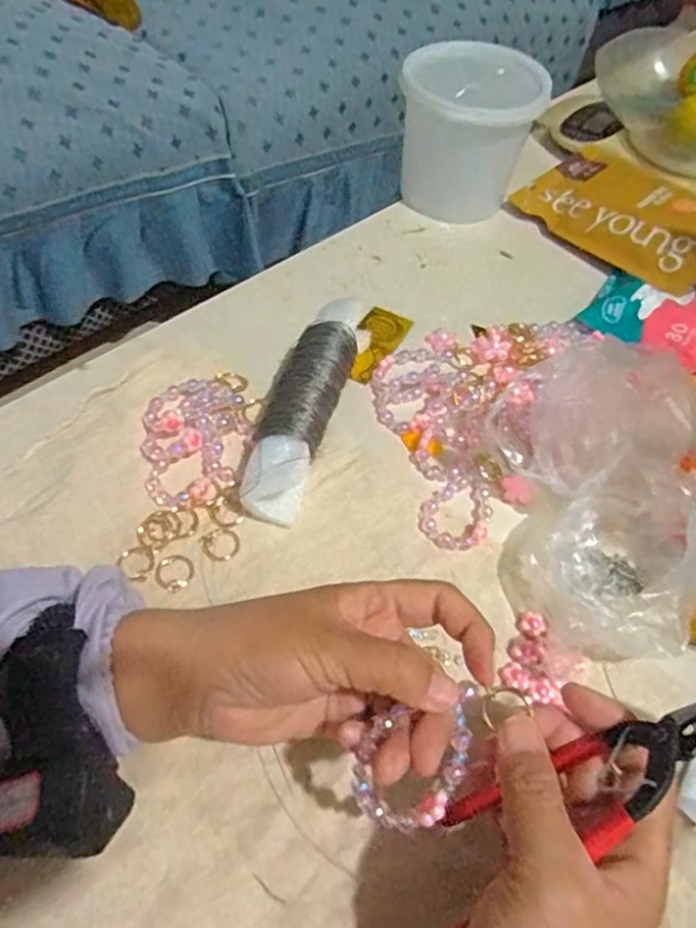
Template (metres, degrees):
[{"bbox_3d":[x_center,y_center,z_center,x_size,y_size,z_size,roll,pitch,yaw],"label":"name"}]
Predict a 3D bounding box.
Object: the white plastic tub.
[{"bbox_3d":[0.109,-0.310,0.597,0.125,0.117,0.107,11,56,5],"label":"white plastic tub"}]

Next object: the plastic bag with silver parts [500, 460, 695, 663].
[{"bbox_3d":[0.158,0.053,0.373,0.113,0.069,0.110,-32,63,-22],"label":"plastic bag with silver parts"}]

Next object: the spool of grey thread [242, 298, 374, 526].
[{"bbox_3d":[-0.030,-0.046,0.443,0.048,0.043,0.192,16,56,8],"label":"spool of grey thread"}]

